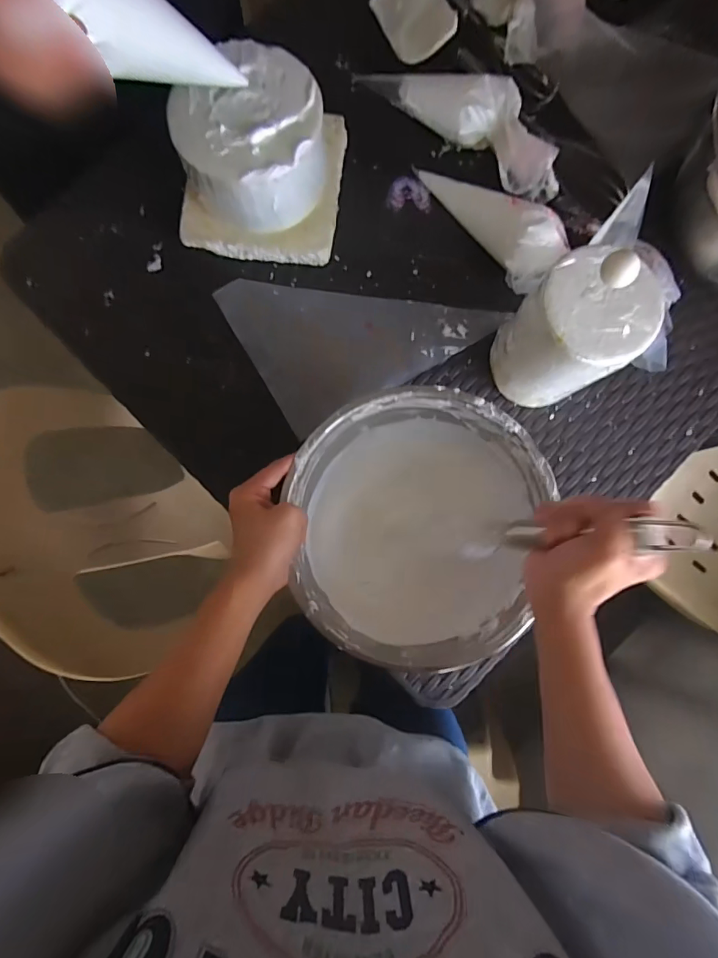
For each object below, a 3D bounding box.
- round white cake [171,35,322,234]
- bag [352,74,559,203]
[{"bbox_3d":[-0.106,-0.340,0.459,0.138,0.073,0.136,0,86,0],"label":"round white cake"},{"bbox_3d":[0.123,-0.411,0.509,0.261,0.052,0.082,45,87,3],"label":"bag"}]

